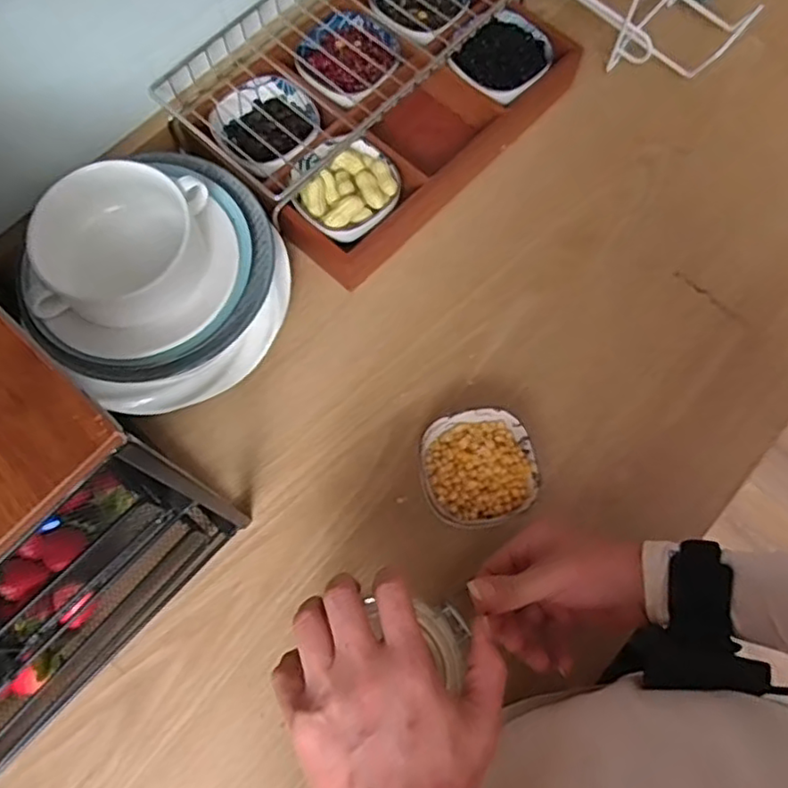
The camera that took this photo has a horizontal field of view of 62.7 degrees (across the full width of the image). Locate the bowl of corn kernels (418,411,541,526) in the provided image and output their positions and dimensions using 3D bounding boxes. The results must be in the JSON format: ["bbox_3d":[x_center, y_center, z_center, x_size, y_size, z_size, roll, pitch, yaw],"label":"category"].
[{"bbox_3d":[0.066,0.061,0.518,0.088,0.036,0.086,0,72,0],"label":"bowl of corn kernels"}]

